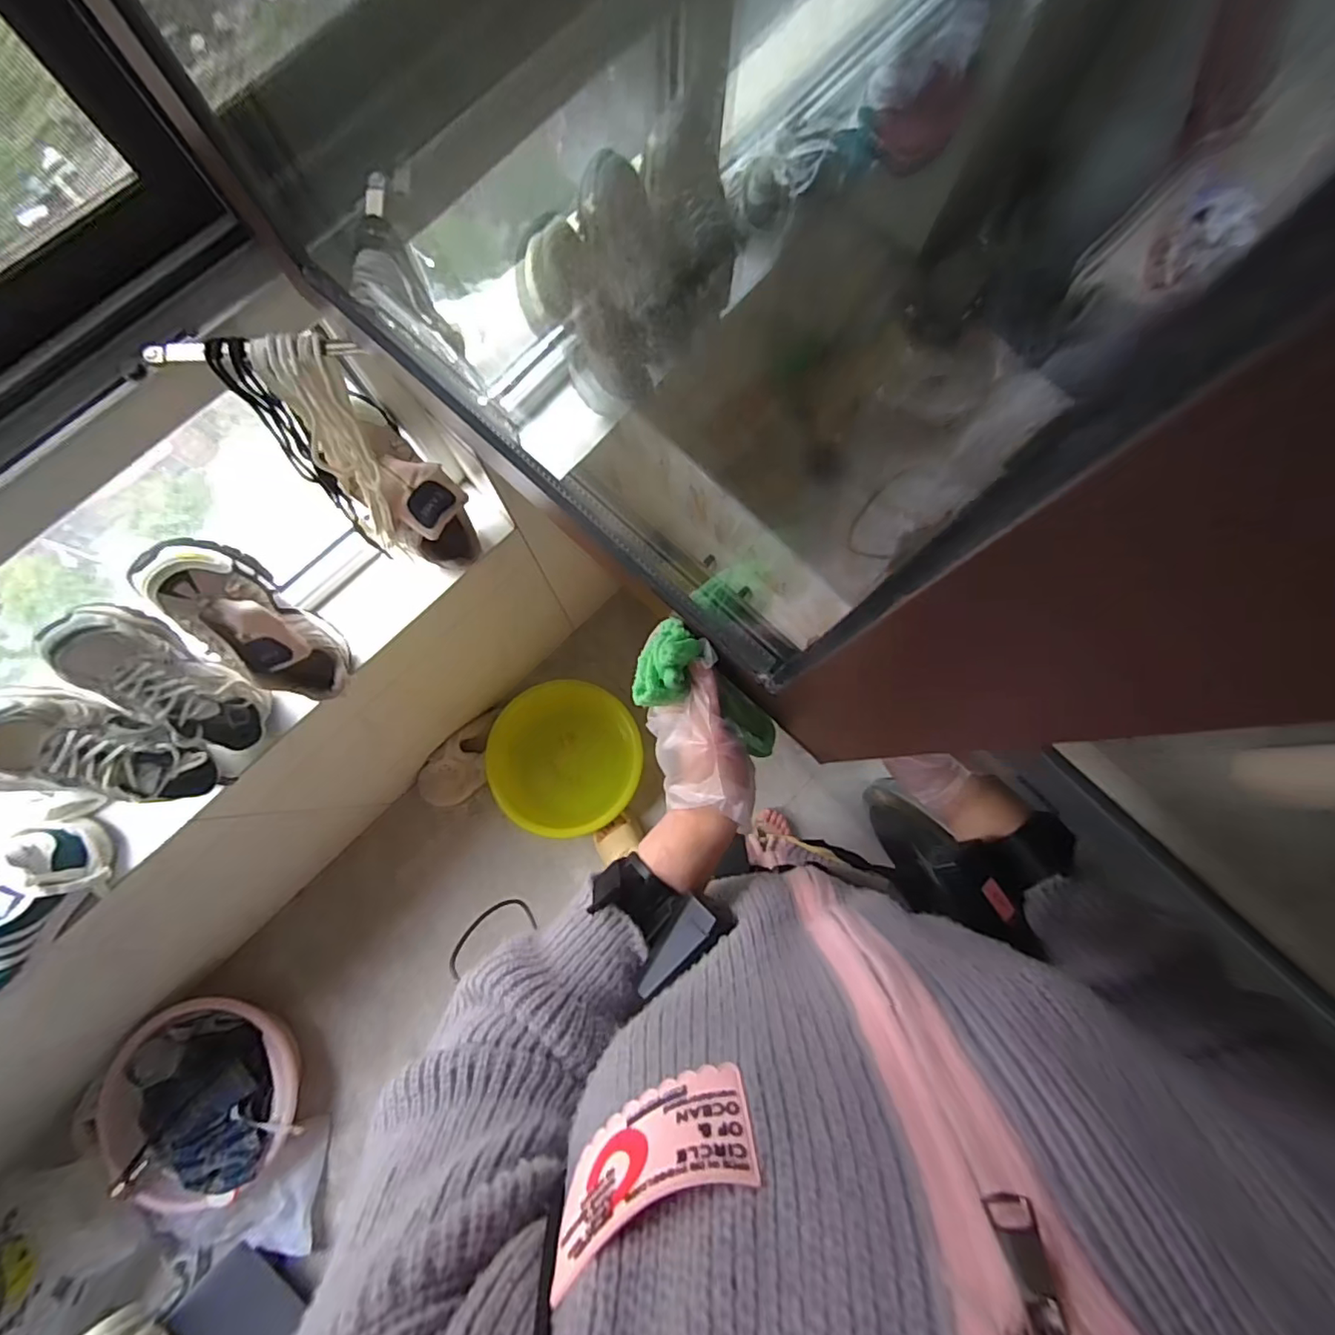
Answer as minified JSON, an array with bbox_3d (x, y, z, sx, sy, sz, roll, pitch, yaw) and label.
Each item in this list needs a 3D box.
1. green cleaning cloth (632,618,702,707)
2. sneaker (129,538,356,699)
[{"bbox_3d":[-0.001,-0.004,0.374,0.034,0.023,0.060,23,80,3],"label":"green cleaning cloth"},{"bbox_3d":[-0.507,-0.058,0.725,0.098,0.248,0.109,-45,43,-8],"label":"sneaker"}]

